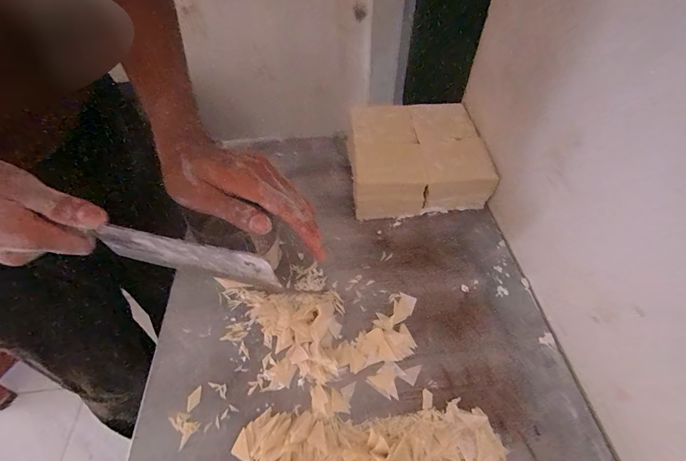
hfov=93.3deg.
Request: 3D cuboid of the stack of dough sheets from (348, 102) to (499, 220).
[{"bbox_3d":[0.094,-0.098,0.443,0.166,0.074,0.152,-2,51,-1],"label":"stack of dough sheets"}]

